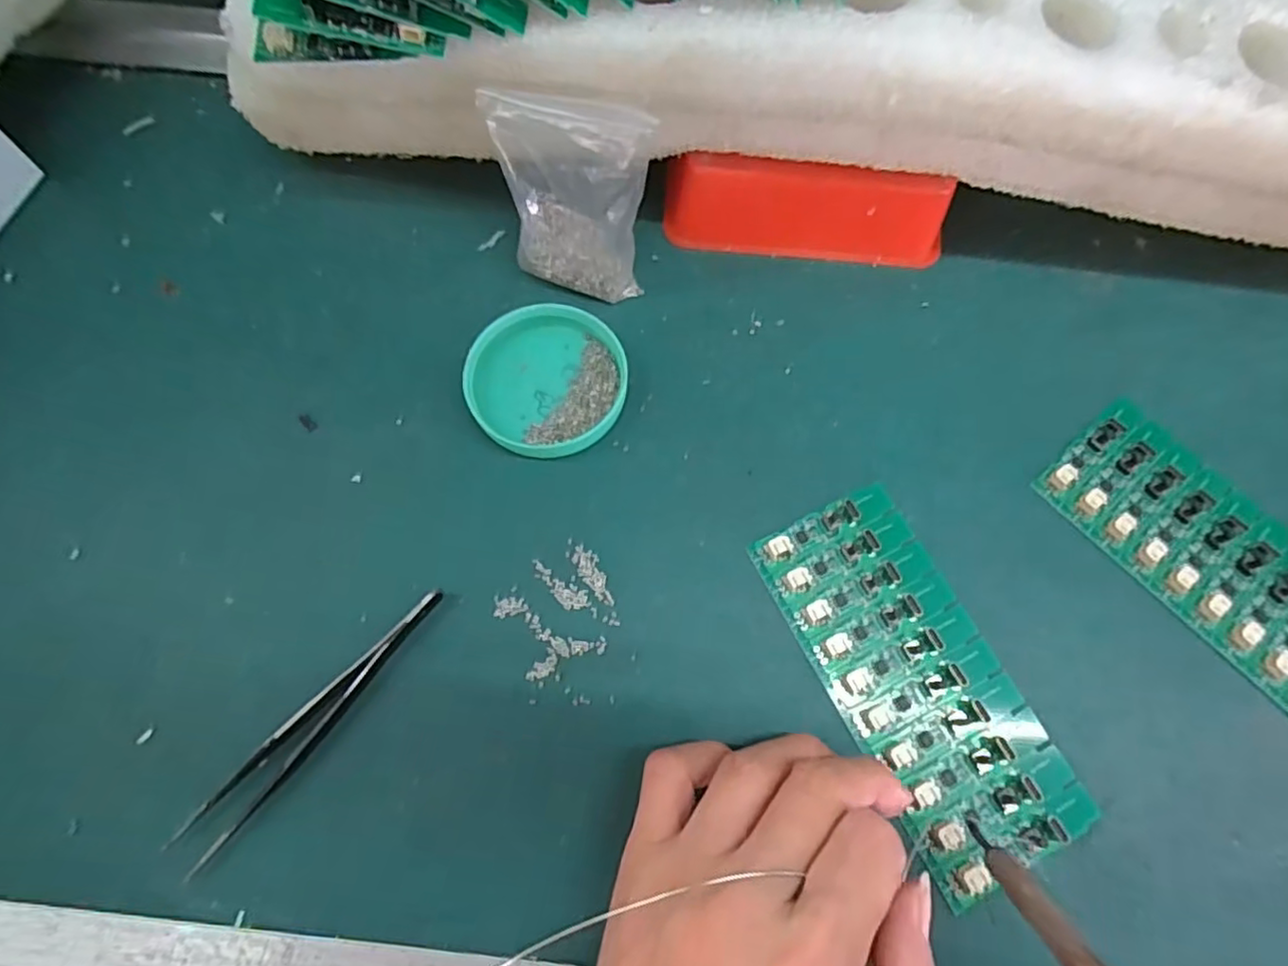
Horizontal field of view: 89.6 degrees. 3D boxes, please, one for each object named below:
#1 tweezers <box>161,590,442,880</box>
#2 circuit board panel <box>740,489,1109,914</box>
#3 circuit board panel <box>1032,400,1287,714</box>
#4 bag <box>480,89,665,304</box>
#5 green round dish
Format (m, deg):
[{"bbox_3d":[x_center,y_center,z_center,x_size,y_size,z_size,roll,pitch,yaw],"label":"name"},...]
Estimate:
[{"bbox_3d":[-0.116,0.084,0.229,0.015,0.012,0.114,40,75,12],"label":"tweezers"},{"bbox_3d":[0.100,0.070,0.240,0.063,0.007,0.135,-26,72,-9],"label":"circuit board panel"},{"bbox_3d":[0.230,0.030,0.255,0.064,0.006,0.137,-39,75,-12],"label":"circuit board panel"},{"bbox_3d":[-0.030,-0.116,0.267,0.062,0.081,0.018,16,54,7],"label":"bag"},{"bbox_3d":[-0.040,-0.044,0.273,0.063,0.016,0.066,0,71,0],"label":"green round dish"}]

